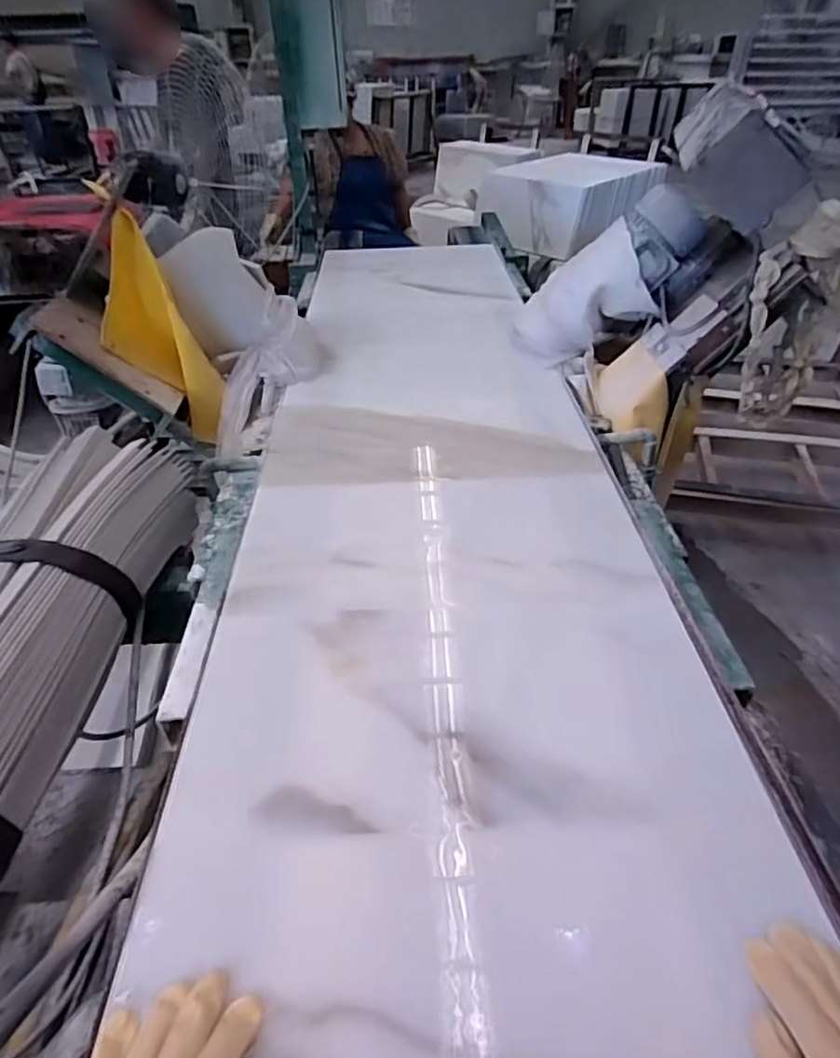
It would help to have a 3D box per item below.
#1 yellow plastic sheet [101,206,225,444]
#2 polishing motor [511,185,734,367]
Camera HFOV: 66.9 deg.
[{"bbox_3d":[-0.527,-0.379,1.291,0.167,0.402,0.136,12,40,17],"label":"yellow plastic sheet"},{"bbox_3d":[0.401,-0.501,1.330,0.449,0.201,0.158,-29,25,34],"label":"polishing motor"}]

